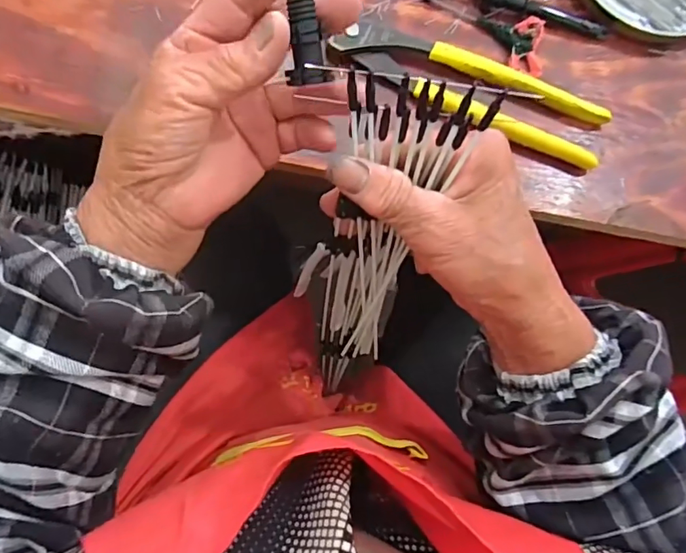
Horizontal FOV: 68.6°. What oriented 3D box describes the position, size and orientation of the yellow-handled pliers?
[{"bbox_3d":[0.090,-0.132,0.354,0.194,0.016,0.041,23,79,0],"label":"yellow-handled pliers"}]

